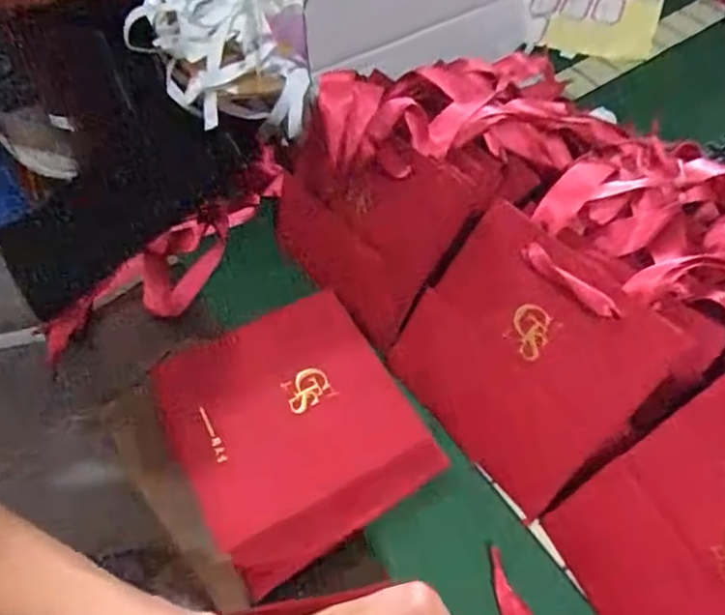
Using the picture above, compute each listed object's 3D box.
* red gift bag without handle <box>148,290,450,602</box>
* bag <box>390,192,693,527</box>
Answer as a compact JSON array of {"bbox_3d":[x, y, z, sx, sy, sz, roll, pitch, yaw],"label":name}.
[{"bbox_3d":[-0.049,0.072,0.405,0.139,0.018,0.166,-27,59,-15],"label":"red gift bag without handle"},{"bbox_3d":[0.095,0.028,0.378,0.140,0.135,0.021,44,22,23],"label":"bag"}]

